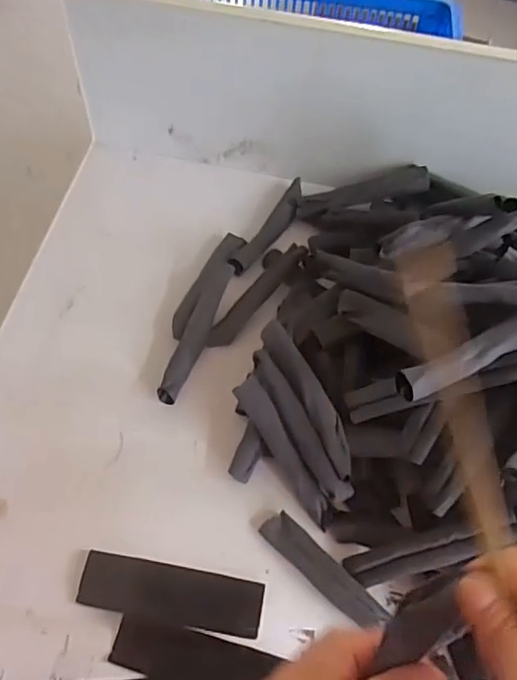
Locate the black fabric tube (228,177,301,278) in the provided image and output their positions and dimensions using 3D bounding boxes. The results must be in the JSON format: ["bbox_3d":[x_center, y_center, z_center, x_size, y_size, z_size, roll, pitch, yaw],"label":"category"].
[{"bbox_3d":[0.019,-0.162,0.816,0.036,0.021,0.200,27,63,12],"label":"black fabric tube"}]

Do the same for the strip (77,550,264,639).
[{"bbox_3d":[-0.090,0.263,0.594,0.186,0.004,0.053,10,63,2],"label":"strip"}]

